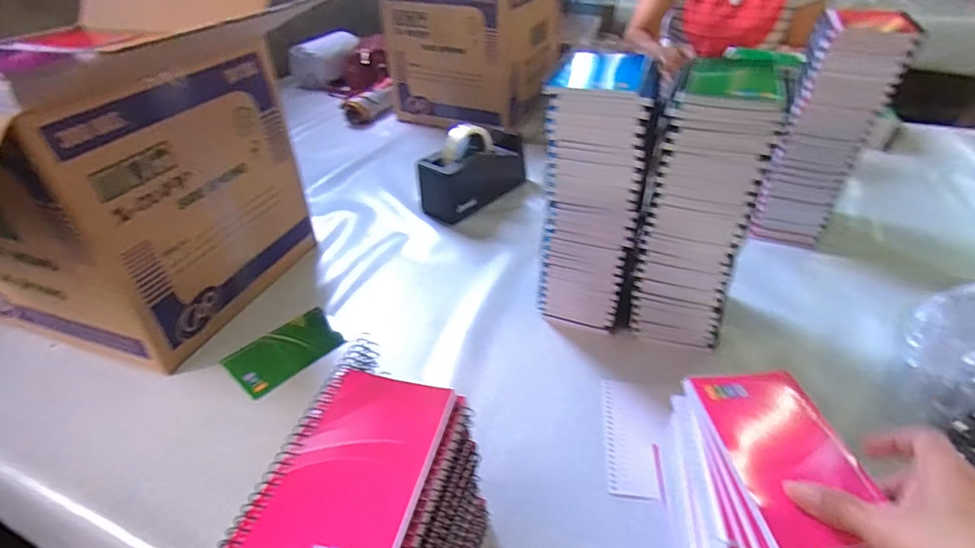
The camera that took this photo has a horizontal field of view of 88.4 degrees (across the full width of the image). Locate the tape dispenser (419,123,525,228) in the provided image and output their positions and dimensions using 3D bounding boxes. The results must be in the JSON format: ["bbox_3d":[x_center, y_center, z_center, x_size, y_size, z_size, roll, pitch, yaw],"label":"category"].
[{"bbox_3d":[-0.025,-0.171,0.812,0.175,0.107,0.073,-26,43,-27],"label":"tape dispenser"}]

